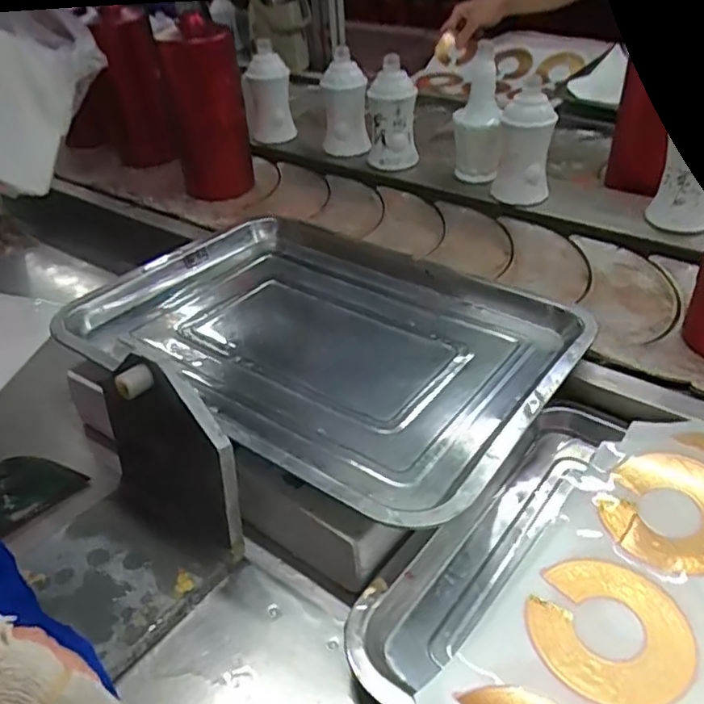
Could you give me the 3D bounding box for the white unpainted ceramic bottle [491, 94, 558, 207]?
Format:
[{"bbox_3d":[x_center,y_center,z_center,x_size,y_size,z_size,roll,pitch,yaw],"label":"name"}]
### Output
[{"bbox_3d":[0.180,-0.210,0.677,0.052,0.116,0.047,1,39,6],"label":"white unpainted ceramic bottle"}]

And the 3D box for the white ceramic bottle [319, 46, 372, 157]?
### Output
[{"bbox_3d":[-0.008,-0.300,0.789,0.056,0.122,0.049,-7,39,-4],"label":"white ceramic bottle"}]

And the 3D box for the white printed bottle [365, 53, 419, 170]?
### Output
[{"bbox_3d":[0.046,-0.268,0.747,0.060,0.119,0.057,-3,39,0],"label":"white printed bottle"}]

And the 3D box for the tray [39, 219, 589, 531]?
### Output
[{"bbox_3d":[-0.026,-0.014,0.485,0.332,0.038,0.275,22,39,32],"label":"tray"}]

